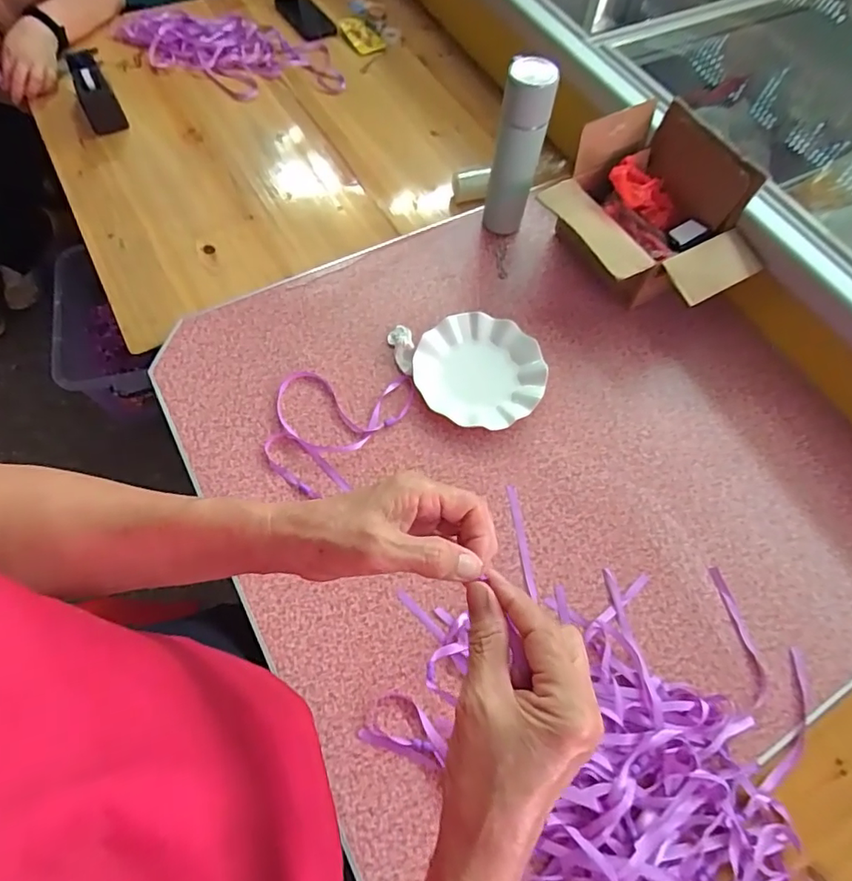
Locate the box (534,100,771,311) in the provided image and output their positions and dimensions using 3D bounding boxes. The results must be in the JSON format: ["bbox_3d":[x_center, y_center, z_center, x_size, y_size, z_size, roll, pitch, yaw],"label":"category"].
[{"bbox_3d":[0.319,-0.305,0.756,0.219,0.185,0.268,-28,70,-15],"label":"box"}]

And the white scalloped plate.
[{"bbox_3d":[0.076,-0.101,0.737,0.180,0.026,0.175,1,65,-3],"label":"white scalloped plate"}]

